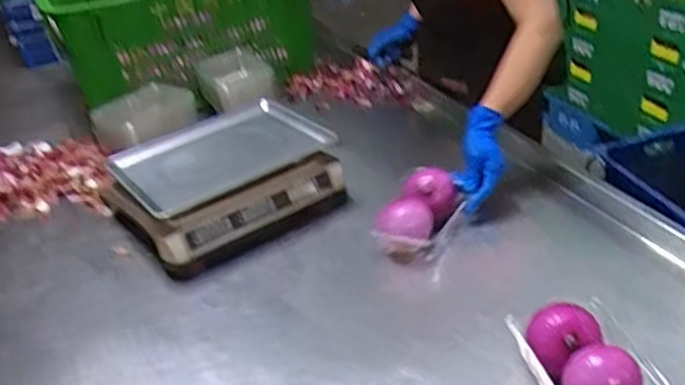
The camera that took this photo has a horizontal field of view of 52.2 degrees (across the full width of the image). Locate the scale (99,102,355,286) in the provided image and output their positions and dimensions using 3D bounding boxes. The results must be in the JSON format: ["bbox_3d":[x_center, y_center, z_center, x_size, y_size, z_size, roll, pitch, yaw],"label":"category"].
[{"bbox_3d":[-0.215,-0.019,1.262,0.356,0.148,0.301,-24,37,-26],"label":"scale"}]

